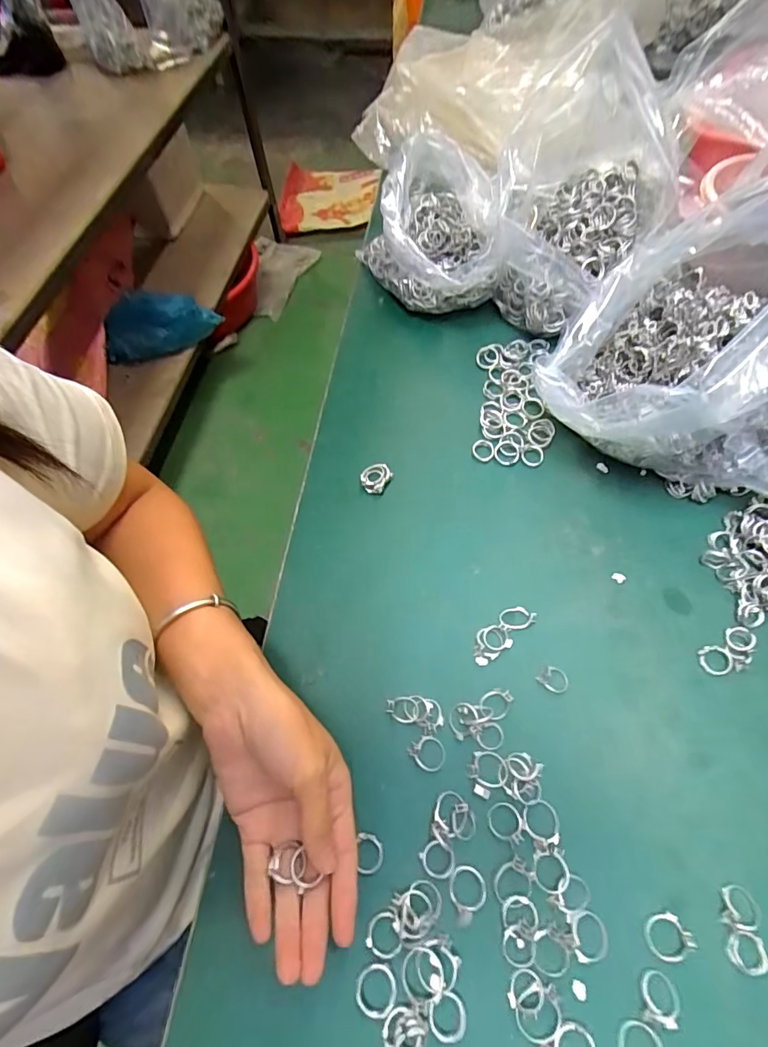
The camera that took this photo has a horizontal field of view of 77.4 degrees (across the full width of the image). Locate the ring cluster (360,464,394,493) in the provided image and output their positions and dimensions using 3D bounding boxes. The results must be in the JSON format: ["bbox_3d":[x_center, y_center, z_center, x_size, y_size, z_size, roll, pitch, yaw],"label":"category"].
[{"bbox_3d":[-0.007,-0.040,0.420,0.022,0.012,0.027,30,68,17],"label":"ring cluster"}]

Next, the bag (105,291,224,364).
[{"bbox_3d":[-0.573,-0.477,1.166,0.292,0.128,0.121,-5,61,18],"label":"bag"}]

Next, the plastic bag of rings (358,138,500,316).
[{"bbox_3d":[0.045,-0.292,0.494,0.142,0.116,0.132,3,62,2],"label":"plastic bag of rings"}]

